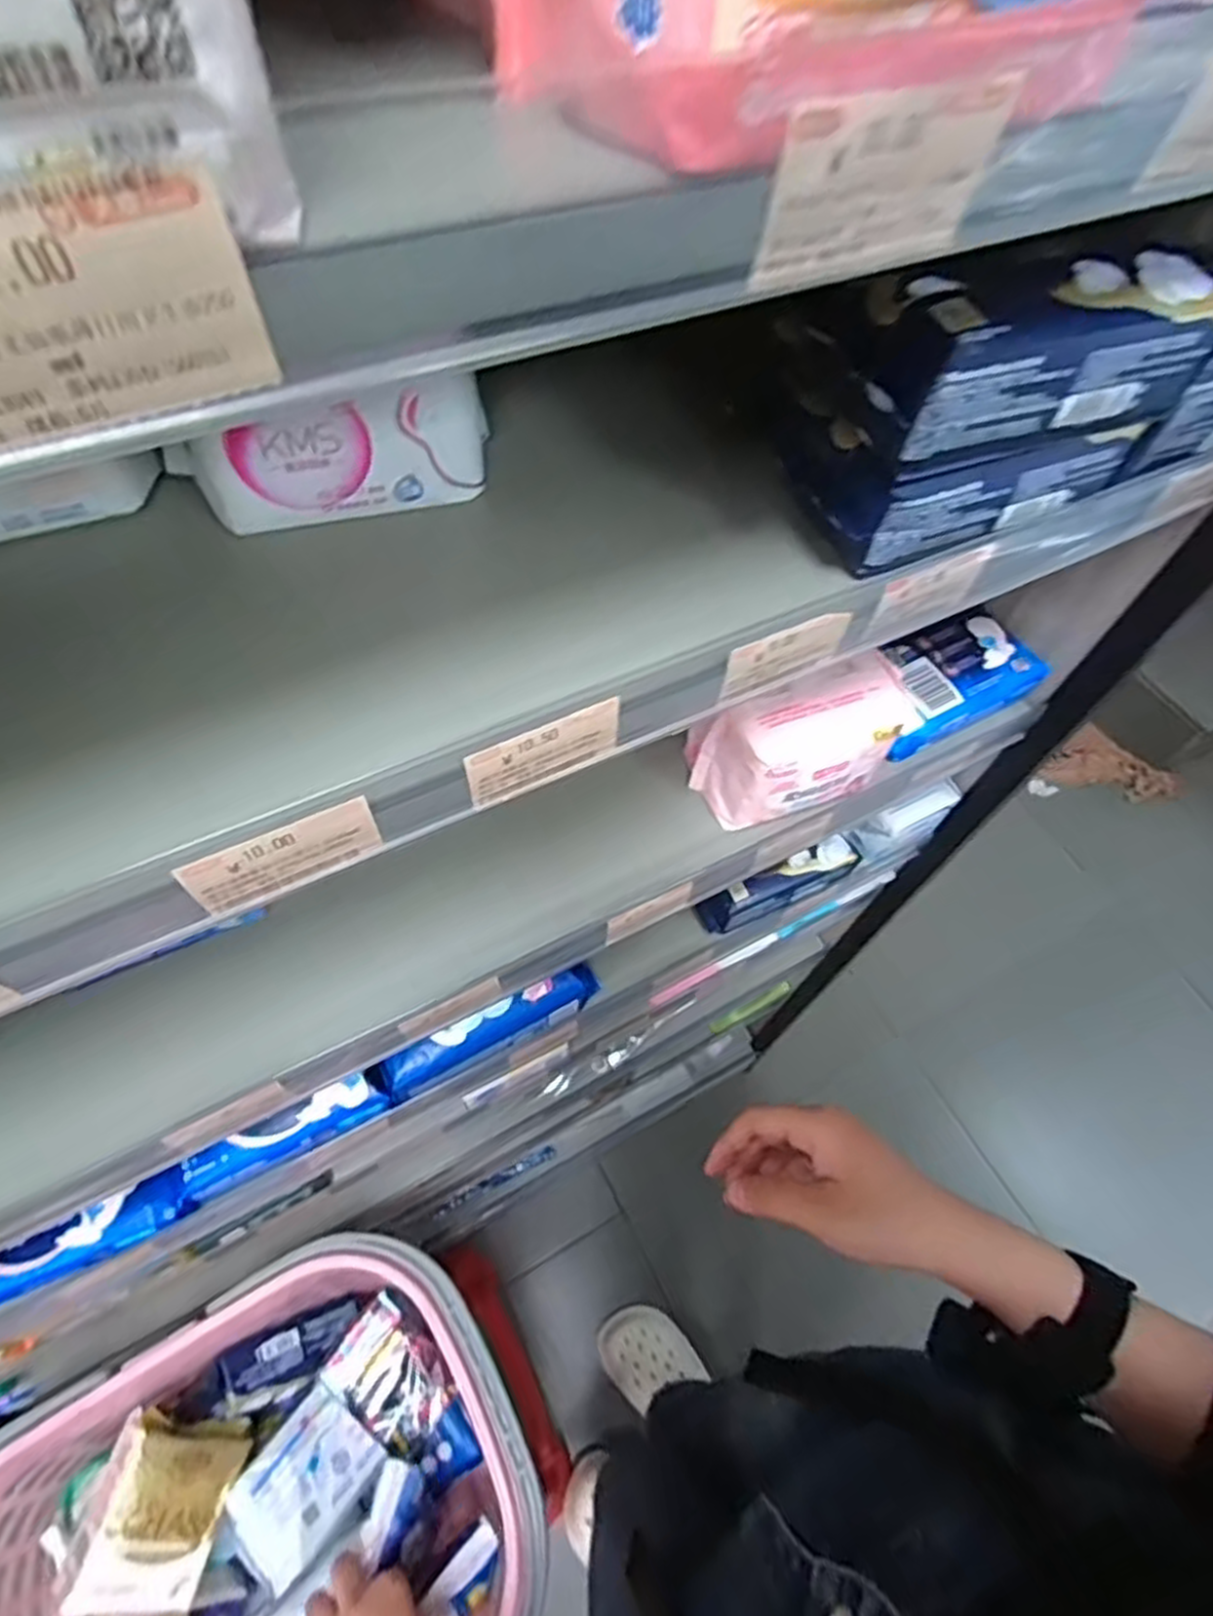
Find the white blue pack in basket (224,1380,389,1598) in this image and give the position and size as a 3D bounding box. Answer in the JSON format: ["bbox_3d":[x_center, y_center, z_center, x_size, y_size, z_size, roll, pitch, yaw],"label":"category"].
[{"bbox_3d":[-0.248,0.549,0.624,0.082,0.038,0.103,44,48,7],"label":"white blue pack in basket"}]

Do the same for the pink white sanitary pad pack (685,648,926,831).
[{"bbox_3d":[0.115,-0.035,0.449,0.116,0.078,0.054,-13,61,-11],"label":"pink white sanitary pad pack"}]

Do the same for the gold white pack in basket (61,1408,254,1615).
[{"bbox_3d":[-0.334,0.531,0.576,0.089,0.019,0.114,30,56,-29],"label":"gold white pack in basket"}]

